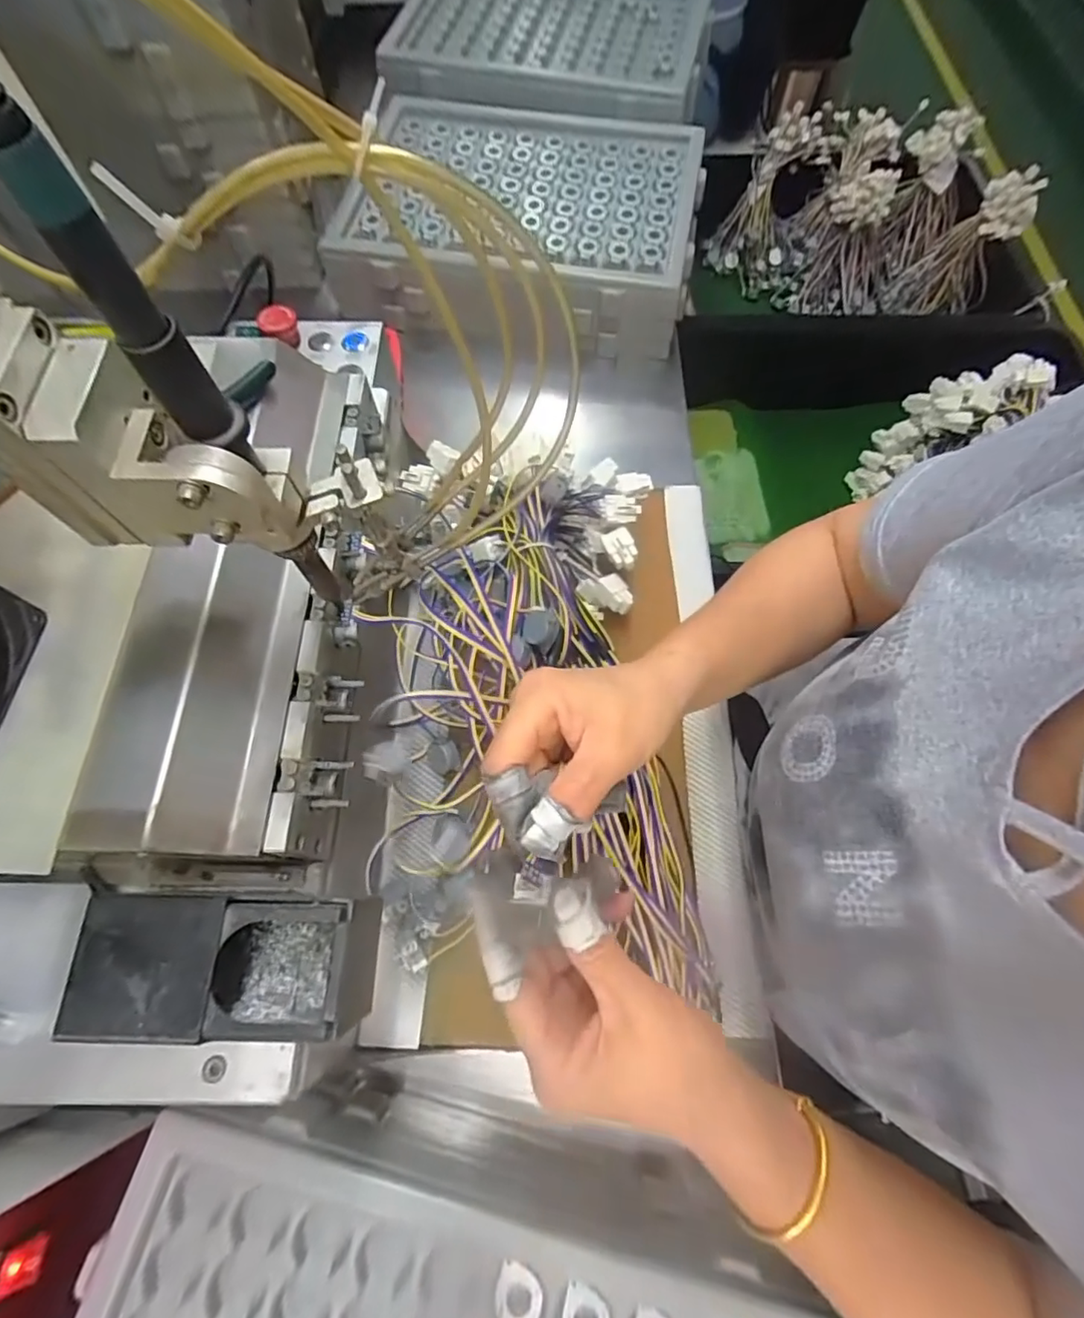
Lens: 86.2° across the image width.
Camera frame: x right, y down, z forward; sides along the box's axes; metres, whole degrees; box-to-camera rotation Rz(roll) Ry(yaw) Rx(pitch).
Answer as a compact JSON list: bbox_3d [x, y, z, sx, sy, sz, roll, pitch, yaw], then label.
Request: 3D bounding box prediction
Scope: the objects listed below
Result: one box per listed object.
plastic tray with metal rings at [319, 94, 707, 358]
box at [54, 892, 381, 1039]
[{"bbox_3d":[-0.023,-0.510,0.680,0.388,0.079,0.291,9,68,2],"label":"plastic tray with metal rings"},{"bbox_3d":[-0.137,0.136,0.264,0.114,0.060,0.060,2,68,0],"label":"box"}]

